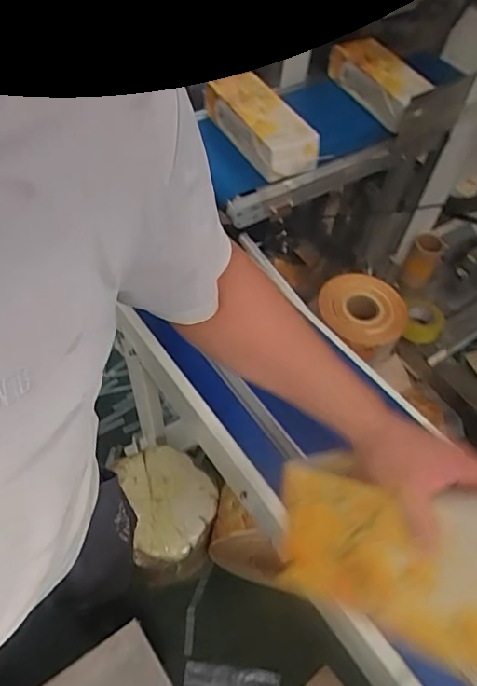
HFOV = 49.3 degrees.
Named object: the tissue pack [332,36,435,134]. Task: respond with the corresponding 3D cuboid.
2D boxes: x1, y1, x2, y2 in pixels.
[{"bbox_3d":[0.385,-0.728,1.436,0.126,0.094,0.351,-18,58,-17],"label":"tissue pack"}]

